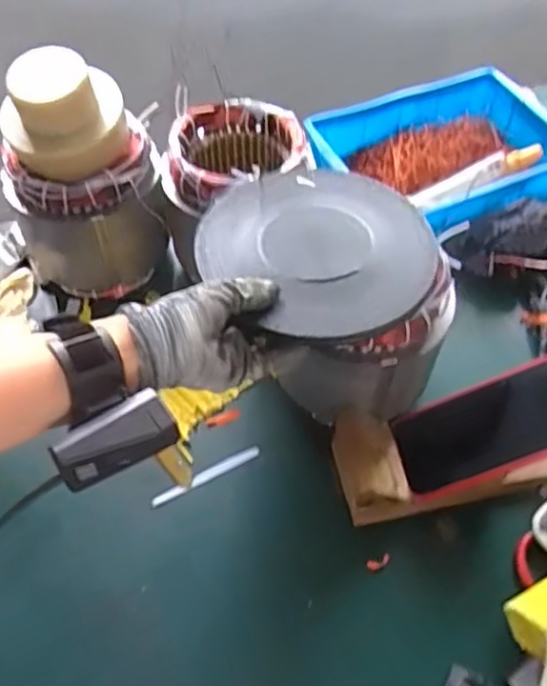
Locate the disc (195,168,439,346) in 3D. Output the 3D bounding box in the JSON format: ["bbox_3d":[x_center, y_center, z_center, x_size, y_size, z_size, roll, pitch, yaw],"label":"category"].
[{"bbox_3d":[0.044,-0.082,0.548,0.188,0.014,0.185,0,54,-1],"label":"disc"}]

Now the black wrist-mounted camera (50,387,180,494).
[{"bbox_3d":[-0.091,0.059,0.383,0.068,0.023,0.031,-28,60,-19],"label":"black wrist-mounted camera"}]

